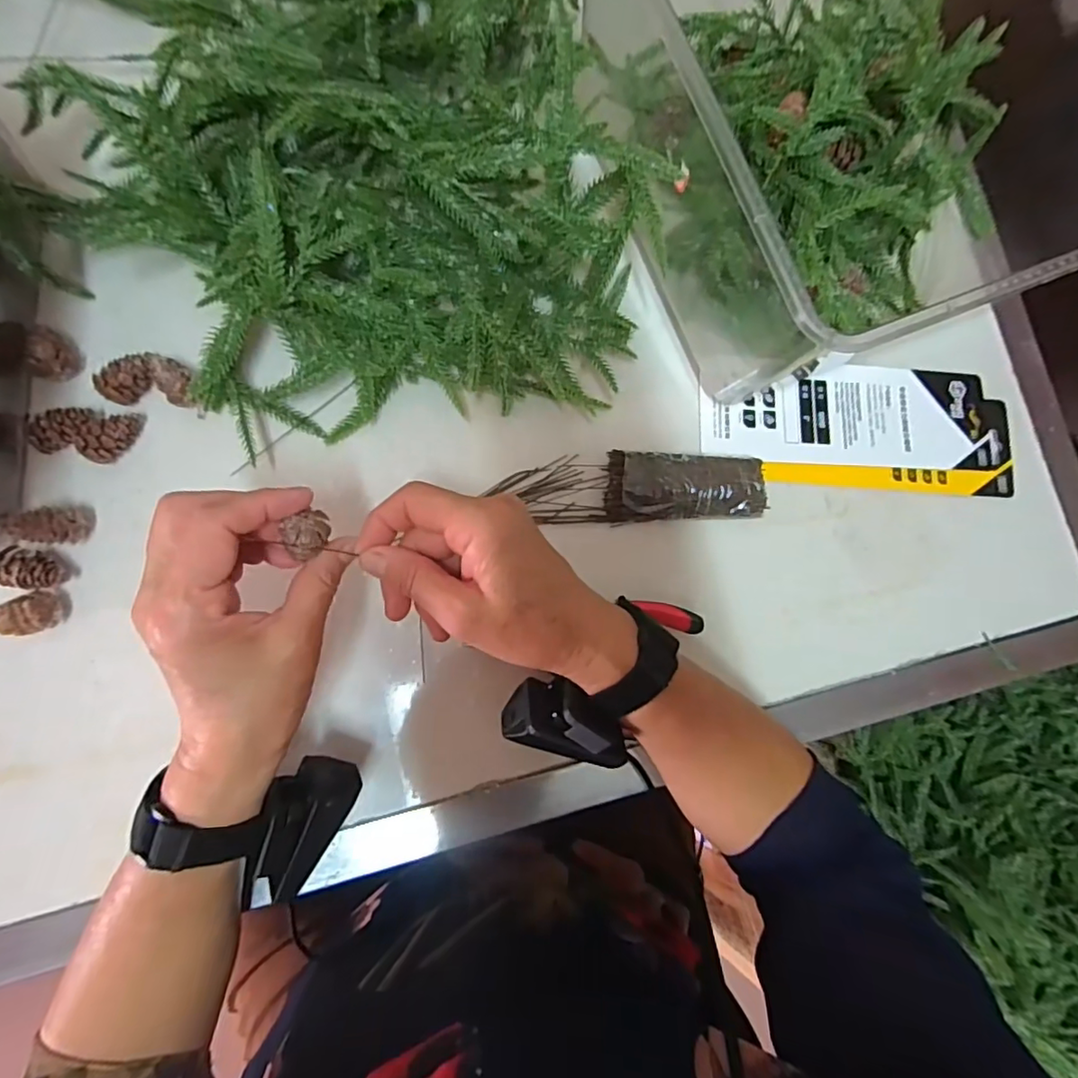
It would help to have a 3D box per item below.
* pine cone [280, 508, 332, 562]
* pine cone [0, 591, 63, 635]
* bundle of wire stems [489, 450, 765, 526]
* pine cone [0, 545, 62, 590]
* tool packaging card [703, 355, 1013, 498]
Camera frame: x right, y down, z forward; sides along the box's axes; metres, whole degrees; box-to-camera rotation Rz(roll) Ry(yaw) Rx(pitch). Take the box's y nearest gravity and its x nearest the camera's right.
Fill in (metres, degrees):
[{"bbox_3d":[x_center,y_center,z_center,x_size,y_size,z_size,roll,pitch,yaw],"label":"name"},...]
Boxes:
[{"bbox_3d":[-0.109,-0.002,0.262,0.021,0.015,0.019,-20,88,-9],"label":"pine cone"},{"bbox_3d":[-0.290,0.042,0.315,0.028,0.024,0.022,-5,84,-9],"label":"pine cone"},{"bbox_3d":[0.063,-0.033,0.367,0.172,0.023,0.046,2,83,-8],"label":"bundle of wire stems"},{"bbox_3d":[-0.291,0.017,0.319,0.027,0.019,0.022,12,82,-6],"label":"pine cone"},{"bbox_3d":[0.234,-0.084,0.407,0.236,0.008,0.093,4,83,-8],"label":"tool packaging card"}]

